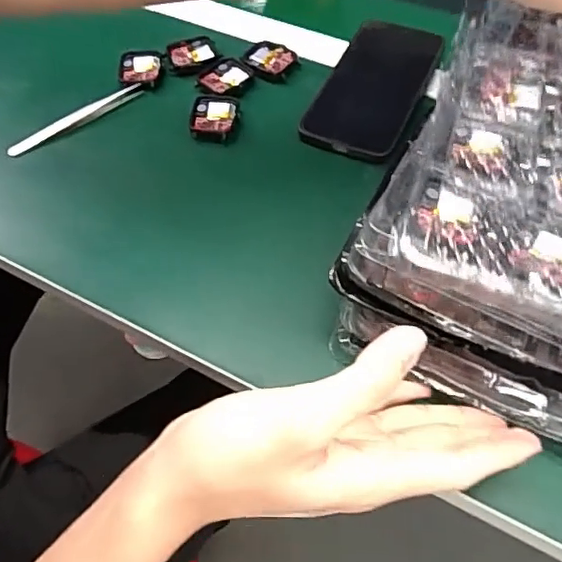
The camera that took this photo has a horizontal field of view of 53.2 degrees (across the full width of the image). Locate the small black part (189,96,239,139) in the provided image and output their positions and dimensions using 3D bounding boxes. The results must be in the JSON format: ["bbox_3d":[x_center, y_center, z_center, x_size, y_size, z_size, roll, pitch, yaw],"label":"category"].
[{"bbox_3d":[-0.055,-0.135,0.464,0.039,0.013,0.045,-3,55,-1],"label":"small black part"}]

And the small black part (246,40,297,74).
[{"bbox_3d":[-0.008,-0.201,0.508,0.043,0.009,0.033,22,59,16],"label":"small black part"}]

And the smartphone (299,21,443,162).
[{"bbox_3d":[0.079,-0.165,0.467,0.086,0.011,0.154,15,61,26],"label":"smartphone"}]

